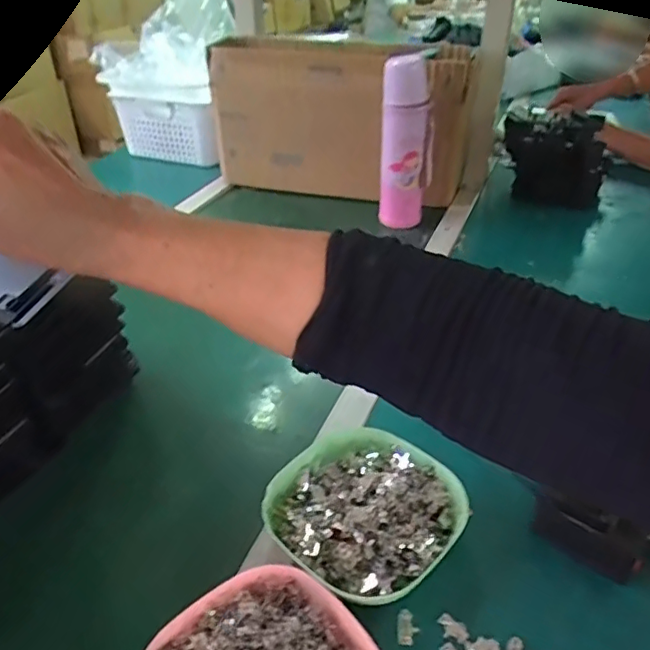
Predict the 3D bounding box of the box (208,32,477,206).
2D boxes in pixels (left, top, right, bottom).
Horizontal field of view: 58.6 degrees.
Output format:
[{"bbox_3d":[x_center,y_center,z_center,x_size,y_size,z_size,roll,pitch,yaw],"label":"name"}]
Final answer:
[{"bbox_3d":[0.030,-0.331,0.964,0.408,0.238,0.179,15,37,23],"label":"box"}]

